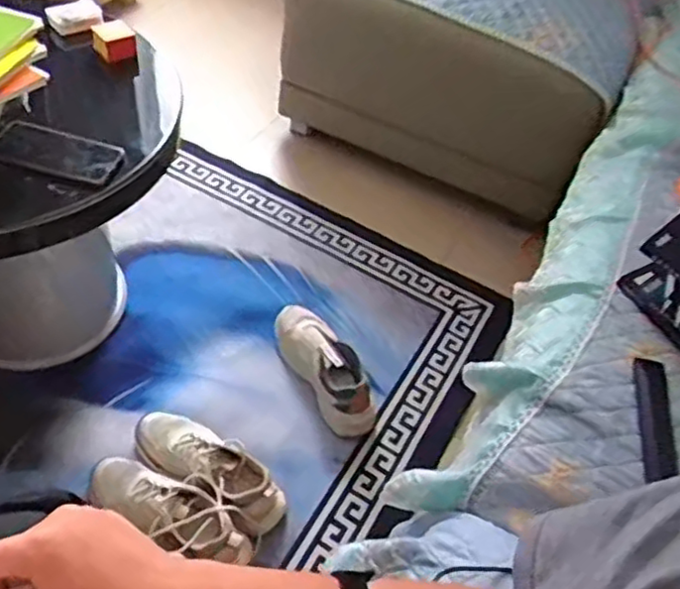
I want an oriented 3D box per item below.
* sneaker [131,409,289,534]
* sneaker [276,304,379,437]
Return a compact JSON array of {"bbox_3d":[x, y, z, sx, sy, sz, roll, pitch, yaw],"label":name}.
[{"bbox_3d":[-0.225,0.283,1.133,0.281,0.095,0.110,31,51,17],"label":"sneaker"},{"bbox_3d":[-0.027,0.129,1.305,0.104,0.099,0.286,-24,57,-28],"label":"sneaker"}]

